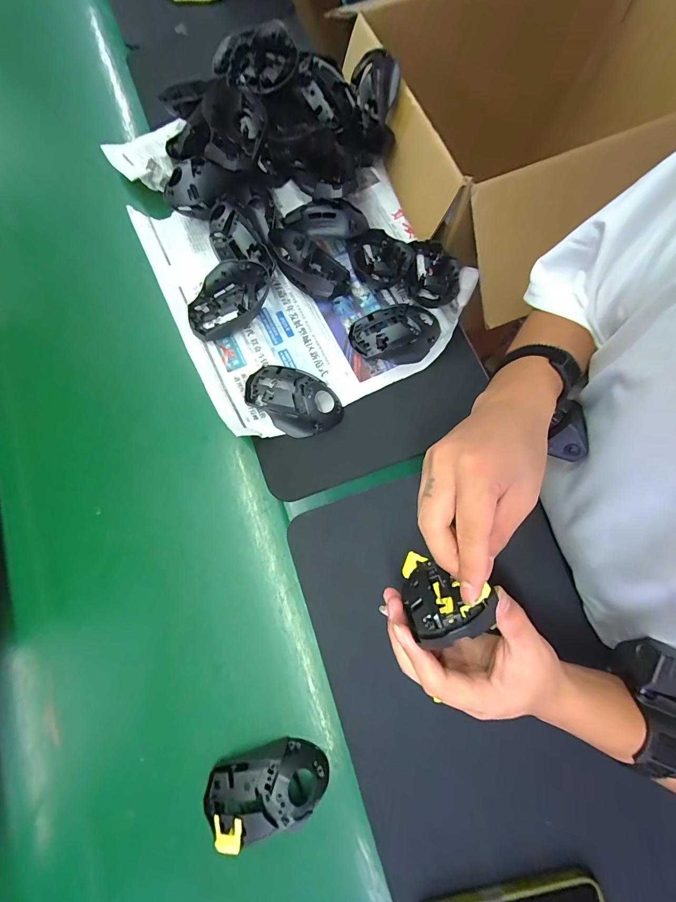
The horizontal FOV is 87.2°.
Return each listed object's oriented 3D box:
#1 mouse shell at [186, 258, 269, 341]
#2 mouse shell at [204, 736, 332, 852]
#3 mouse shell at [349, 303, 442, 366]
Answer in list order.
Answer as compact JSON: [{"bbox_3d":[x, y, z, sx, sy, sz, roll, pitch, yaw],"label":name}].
[{"bbox_3d":[-0.141,-0.190,0.443,0.108,0.044,0.058,-41,80,-8],"label":"mouse shell"},{"bbox_3d":[-0.068,0.320,0.335,0.114,0.029,0.059,-17,78,-3],"label":"mouse shell"},{"bbox_3d":[0.073,-0.148,0.442,0.113,0.031,0.066,-5,77,0],"label":"mouse shell"}]

